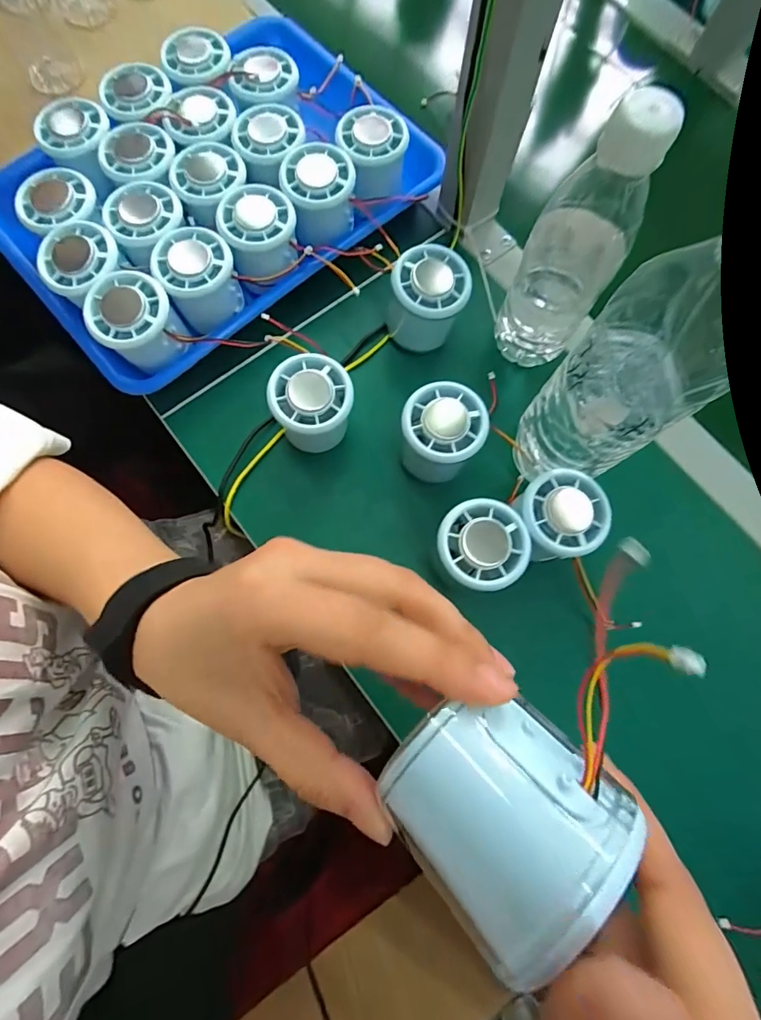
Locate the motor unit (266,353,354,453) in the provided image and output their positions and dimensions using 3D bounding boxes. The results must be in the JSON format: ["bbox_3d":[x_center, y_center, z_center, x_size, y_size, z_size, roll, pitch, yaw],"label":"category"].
[{"bbox_3d":[-0.048,-0.071,0.326,0.056,0.058,0.057,-3,75,-3],"label":"motor unit"}]

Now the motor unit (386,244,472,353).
[{"bbox_3d":[0.034,-0.156,0.346,0.058,0.062,0.054,12,75,1],"label":"motor unit"}]

